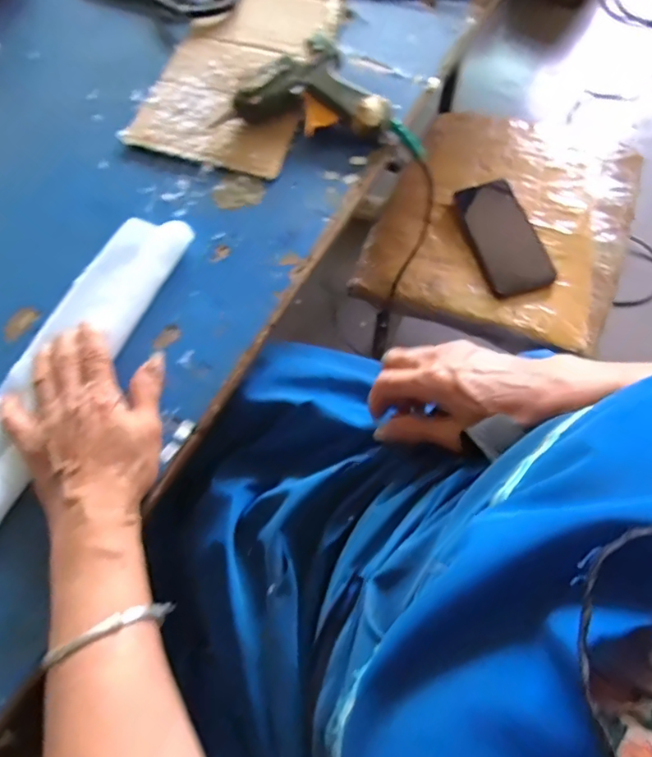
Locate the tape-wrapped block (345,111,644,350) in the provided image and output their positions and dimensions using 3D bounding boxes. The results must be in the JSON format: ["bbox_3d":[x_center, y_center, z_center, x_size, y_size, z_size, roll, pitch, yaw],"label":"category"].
[{"bbox_3d":[0.234,-0.214,0.723,0.313,0.062,0.339,21,70,10],"label":"tape-wrapped block"}]

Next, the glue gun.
[{"bbox_3d":[-0.015,-0.264,0.478,0.143,0.035,0.090,6,68,5],"label":"glue gun"}]

